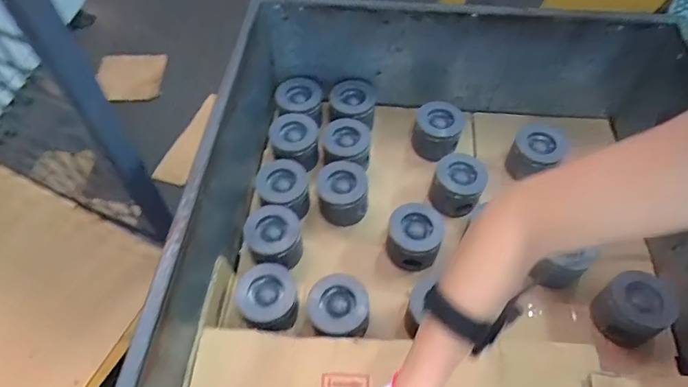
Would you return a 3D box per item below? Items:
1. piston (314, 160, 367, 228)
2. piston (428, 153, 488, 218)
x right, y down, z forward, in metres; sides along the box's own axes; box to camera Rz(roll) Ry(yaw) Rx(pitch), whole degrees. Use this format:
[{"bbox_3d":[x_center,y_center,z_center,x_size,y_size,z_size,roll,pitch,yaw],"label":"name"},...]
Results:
[{"bbox_3d":[-0.001,0.001,0.818,0.091,0.073,0.096,3,57,1],"label":"piston"},{"bbox_3d":[0.202,-0.015,0.834,0.086,0.084,0.089,0,57,-1],"label":"piston"}]

